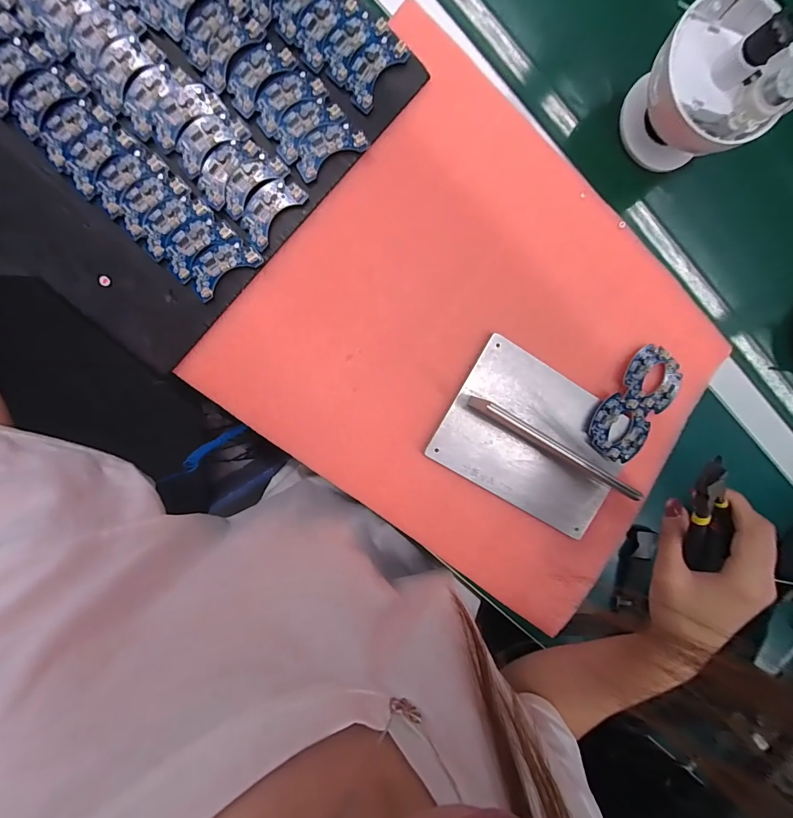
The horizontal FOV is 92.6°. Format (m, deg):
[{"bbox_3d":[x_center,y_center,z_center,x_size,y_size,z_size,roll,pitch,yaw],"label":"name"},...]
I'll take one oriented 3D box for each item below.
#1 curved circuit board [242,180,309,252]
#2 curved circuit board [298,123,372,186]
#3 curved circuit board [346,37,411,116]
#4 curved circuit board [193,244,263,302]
[{"bbox_3d":[-0.112,-0.175,0.336,0.034,0.010,0.064,41,91,-10],"label":"curved circuit board"},{"bbox_3d":[-0.060,-0.232,0.336,0.065,0.012,0.033,-31,100,-2],"label":"curved circuit board"},{"bbox_3d":[-0.019,-0.297,0.334,0.031,0.009,0.066,36,92,-10],"label":"curved circuit board"},{"bbox_3d":[-0.155,-0.128,0.337,0.064,0.009,0.034,-35,100,-1],"label":"curved circuit board"}]

